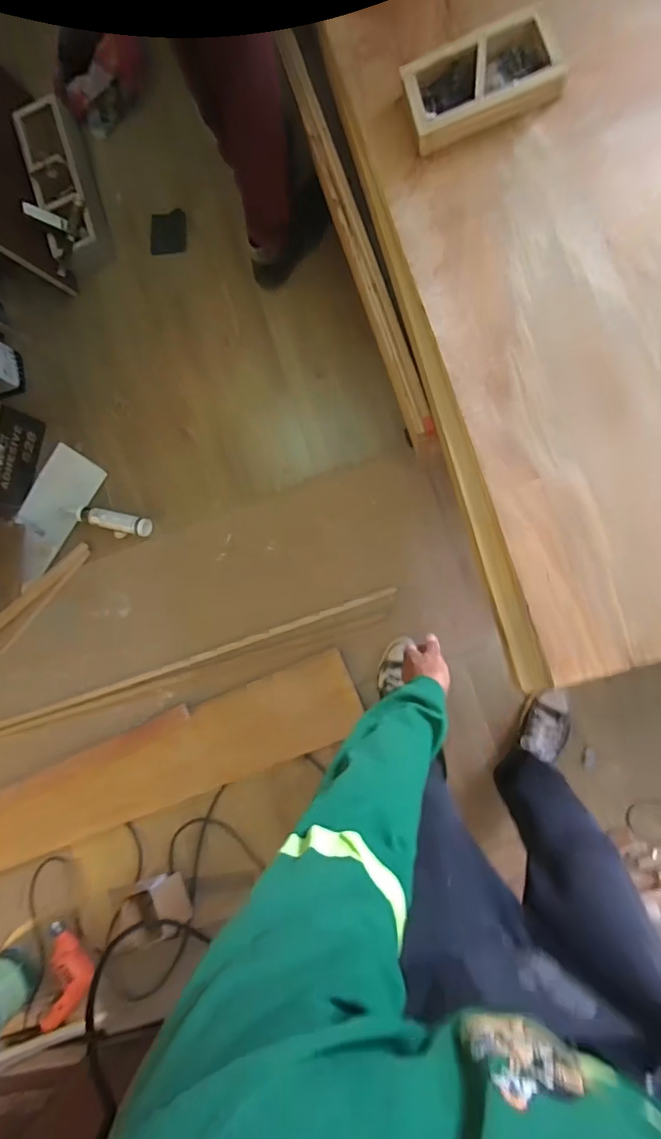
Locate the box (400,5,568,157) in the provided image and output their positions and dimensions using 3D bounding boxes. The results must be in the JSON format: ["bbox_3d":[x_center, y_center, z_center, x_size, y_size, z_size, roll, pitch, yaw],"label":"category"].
[{"bbox_3d":[0.222,-0.726,0.728,0.215,0.042,0.130,-15,85,11],"label":"box"}]

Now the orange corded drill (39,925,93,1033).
[{"bbox_3d":[-0.754,1.181,1.423,0.137,0.067,0.305,5,89,12],"label":"orange corded drill"}]

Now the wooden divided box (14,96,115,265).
[{"bbox_3d":[-0.728,-1.044,1.350,0.164,0.143,0.380,-17,84,11],"label":"wooden divided box"}]

